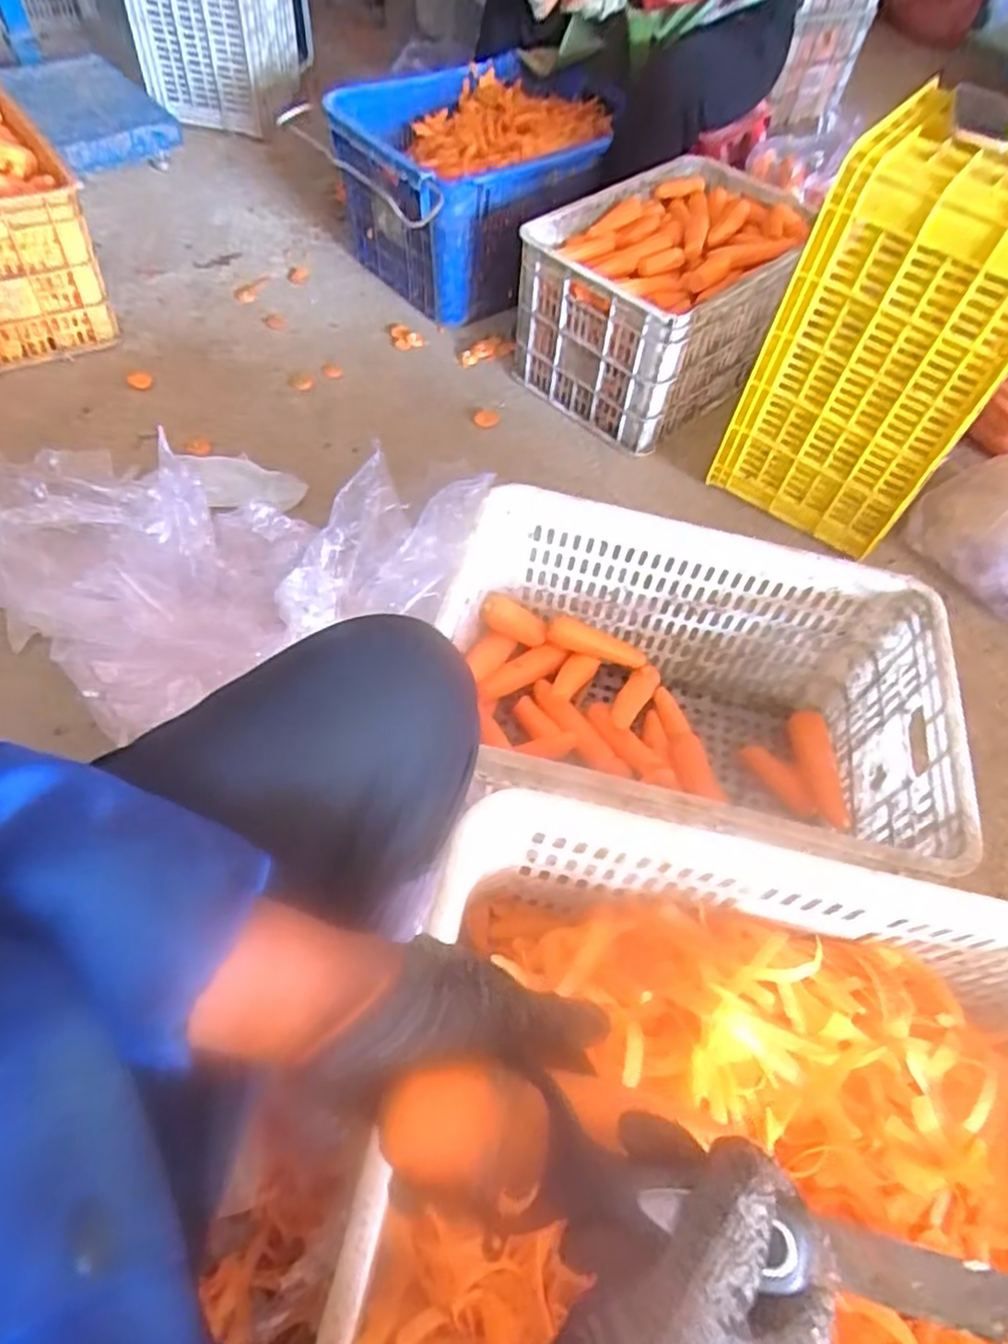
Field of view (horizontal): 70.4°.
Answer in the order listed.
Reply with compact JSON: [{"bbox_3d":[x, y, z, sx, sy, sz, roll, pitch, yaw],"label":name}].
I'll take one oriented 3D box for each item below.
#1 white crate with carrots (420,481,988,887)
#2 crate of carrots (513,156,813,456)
[{"bbox_3d":[0.184,0.054,0.823,0.510,0.272,0.347,13,56,4],"label":"white crate with carrots"},{"bbox_3d":[0.309,-0.699,1.337,0.349,0.259,0.528,38,62,19],"label":"crate of carrots"}]

